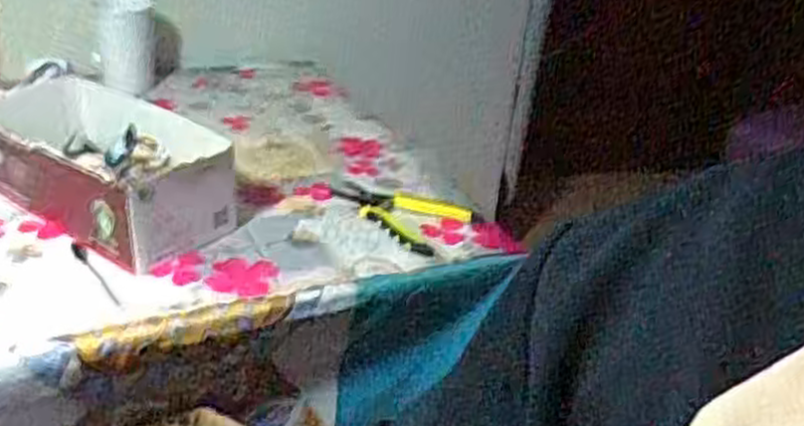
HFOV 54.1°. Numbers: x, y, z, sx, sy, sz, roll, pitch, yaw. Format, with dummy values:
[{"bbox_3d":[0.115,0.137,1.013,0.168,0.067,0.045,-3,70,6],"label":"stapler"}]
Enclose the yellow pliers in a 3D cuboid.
[{"bbox_3d":[-0.010,-0.003,0.859,0.149,0.014,0.113,21,32,24],"label":"yellow pliers"}]

